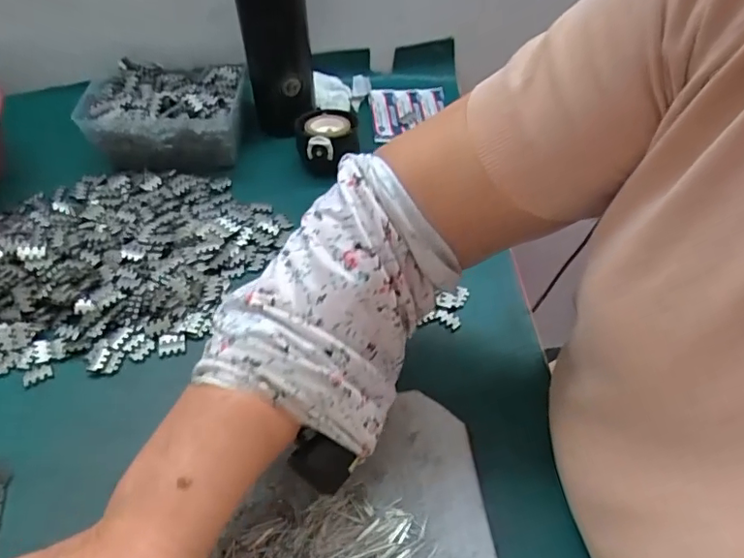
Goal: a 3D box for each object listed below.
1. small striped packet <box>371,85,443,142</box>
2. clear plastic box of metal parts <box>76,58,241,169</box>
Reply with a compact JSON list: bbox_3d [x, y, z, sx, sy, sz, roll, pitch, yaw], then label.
[{"bbox_3d":[0.039,-0.178,0.592,0.079,0.014,0.078,-5,50,-1],"label":"small striped packet"},{"bbox_3d":[-0.199,-0.170,0.562,0.148,0.058,0.116,-1,50,3],"label":"clear plastic box of metal parts"}]

